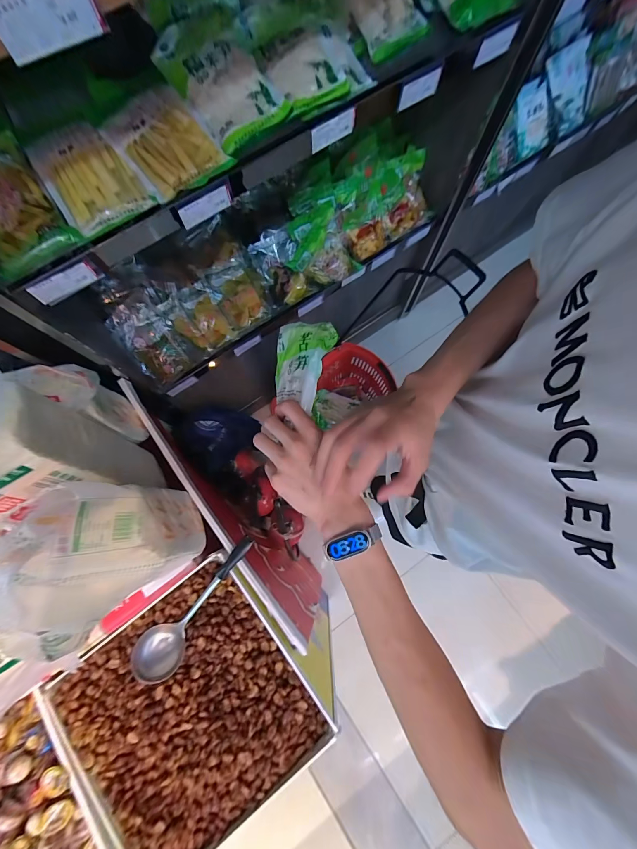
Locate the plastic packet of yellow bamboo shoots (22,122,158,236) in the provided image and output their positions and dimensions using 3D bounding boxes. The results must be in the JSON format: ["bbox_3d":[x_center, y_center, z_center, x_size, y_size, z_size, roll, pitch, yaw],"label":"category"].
[{"bbox_3d":[-0.369,-0.401,0.512,0.133,0.041,0.167,-31,78,-7],"label":"plastic packet of yellow bamboo shoots"}]

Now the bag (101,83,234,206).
[{"bbox_3d":[-0.242,-0.460,0.514,0.143,0.037,0.178,-40,80,-9],"label":"bag"}]

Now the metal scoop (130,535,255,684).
[{"bbox_3d":[-0.238,0.355,0.631,0.084,0.036,0.305,38,79,8],"label":"metal scoop"}]

